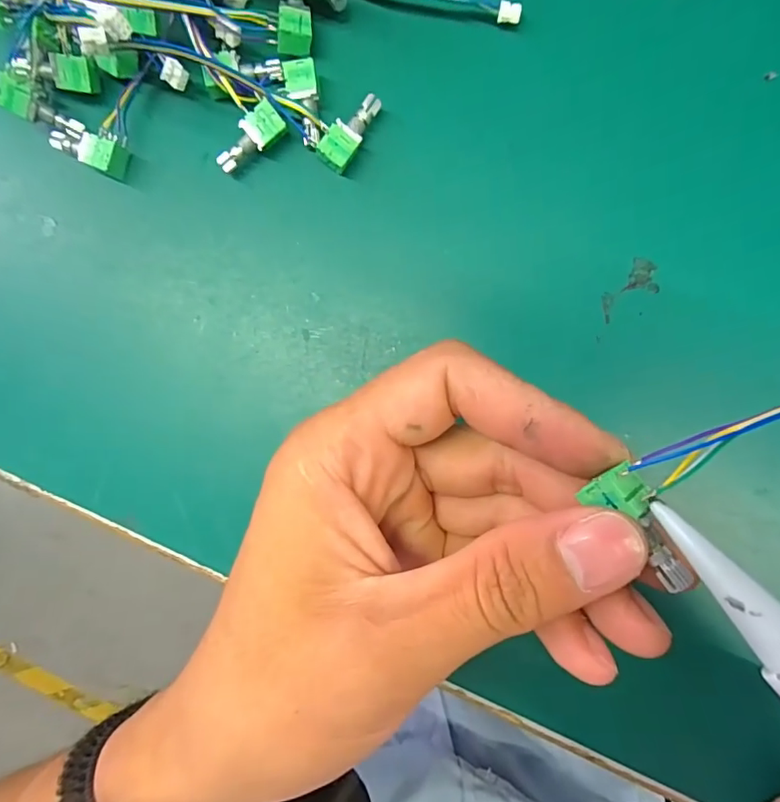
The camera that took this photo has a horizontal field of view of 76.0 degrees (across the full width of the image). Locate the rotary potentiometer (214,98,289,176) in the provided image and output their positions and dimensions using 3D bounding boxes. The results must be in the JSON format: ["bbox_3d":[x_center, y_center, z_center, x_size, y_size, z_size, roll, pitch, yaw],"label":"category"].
[{"bbox_3d":[-0.052,-0.096,0.181,0.028,0.007,0.011,-33,86,4],"label":"rotary potentiometer"}]

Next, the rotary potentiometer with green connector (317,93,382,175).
[{"bbox_3d":[-0.013,-0.097,0.182,0.012,0.014,0.030,34,92,5],"label":"rotary potentiometer with green connector"}]

